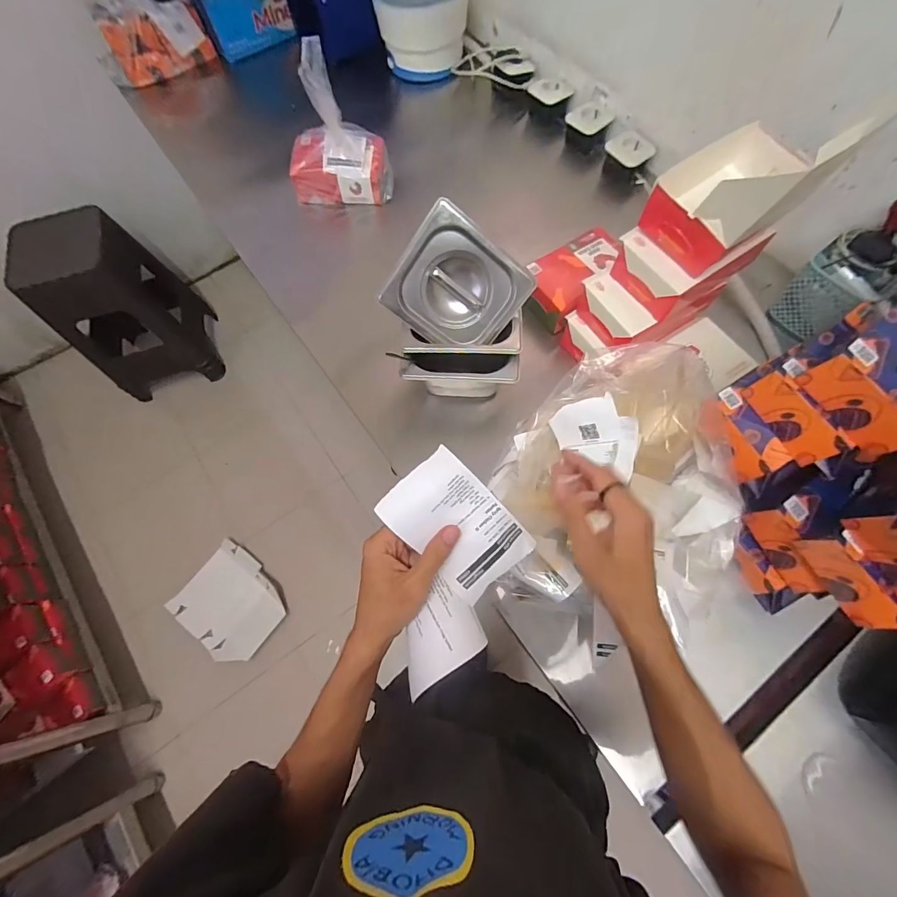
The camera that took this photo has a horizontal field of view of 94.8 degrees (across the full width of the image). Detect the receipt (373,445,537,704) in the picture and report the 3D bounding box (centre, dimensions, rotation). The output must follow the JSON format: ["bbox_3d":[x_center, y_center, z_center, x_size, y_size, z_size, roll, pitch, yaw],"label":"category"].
[{"bbox_3d":[-0.010,0.094,0.335,0.128,0.047,0.145,41,75,16],"label":"receipt"}]

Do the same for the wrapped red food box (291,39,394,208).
[{"bbox_3d":[-0.226,-0.618,0.795,0.193,0.236,0.121,4,69,4],"label":"wrapped red food box"}]

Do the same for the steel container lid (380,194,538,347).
[{"bbox_3d":[0.015,-0.234,0.608,0.178,0.020,0.161,32,113,-19],"label":"steel container lid"}]

